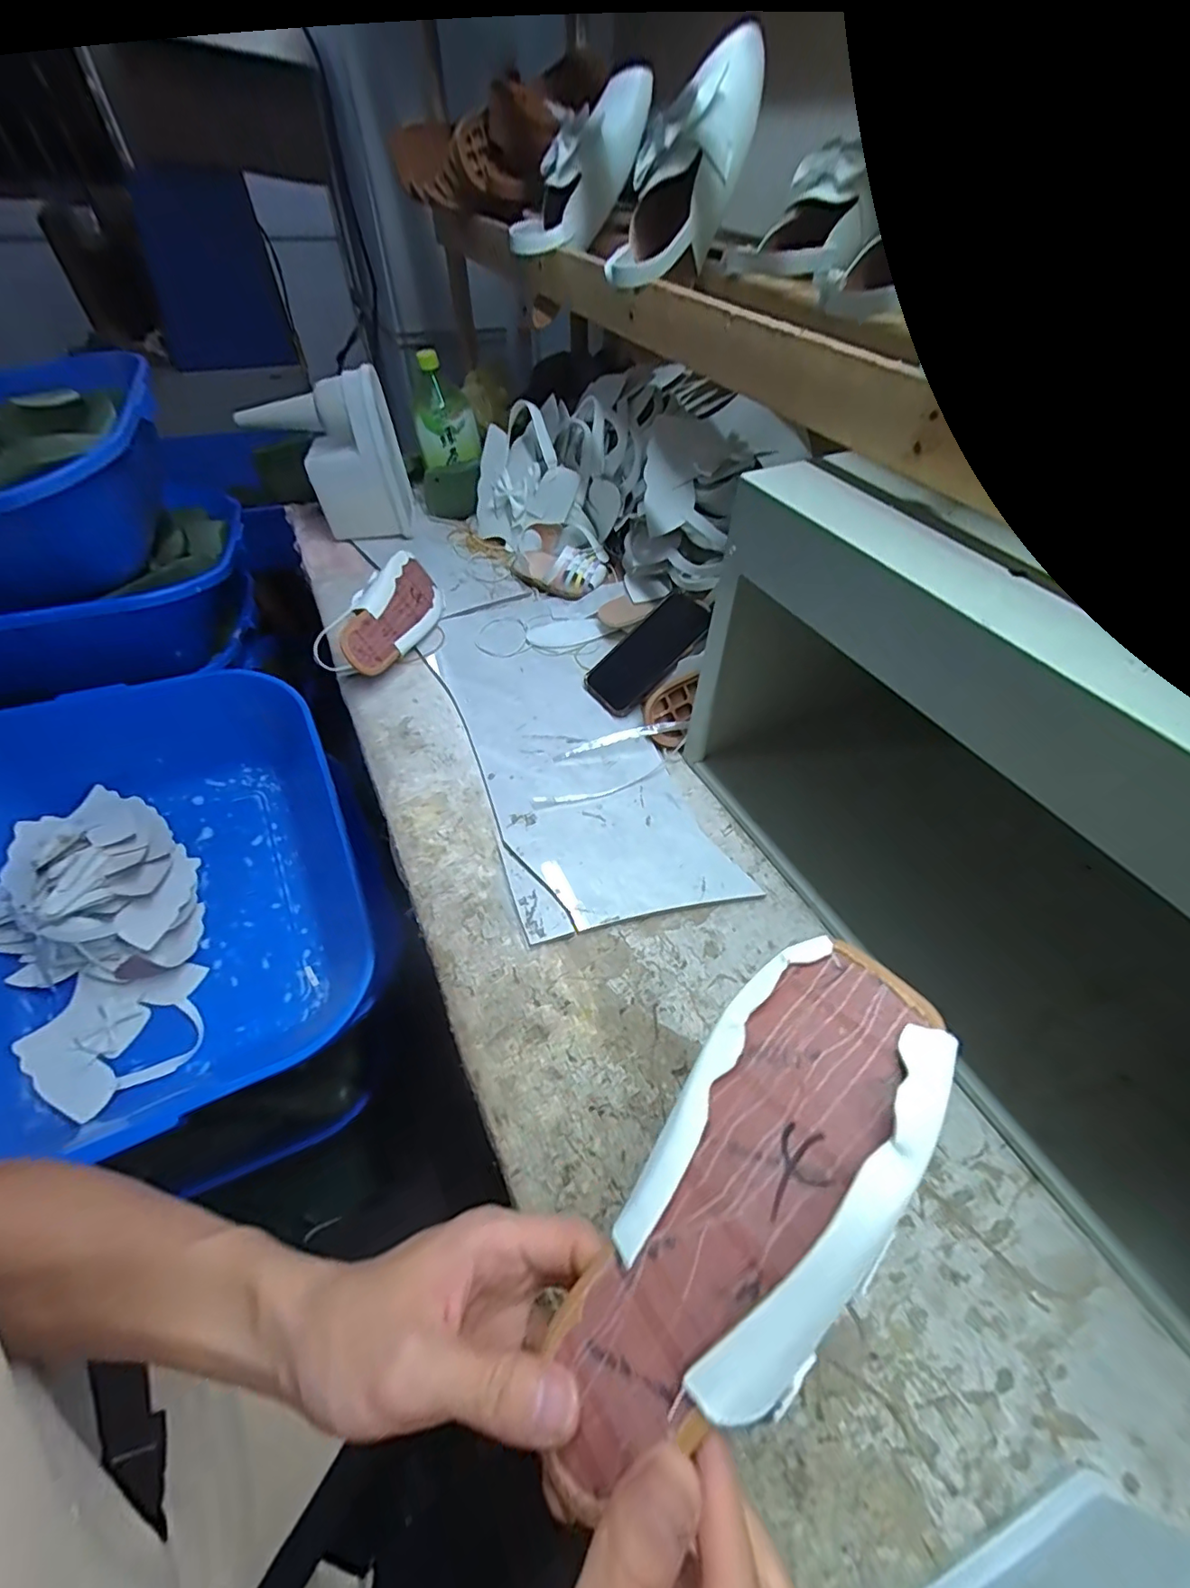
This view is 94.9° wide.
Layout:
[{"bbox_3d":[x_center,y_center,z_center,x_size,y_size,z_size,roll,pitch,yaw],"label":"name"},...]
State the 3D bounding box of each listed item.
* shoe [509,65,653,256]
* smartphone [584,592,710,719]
[{"bbox_3d":[-0.016,-0.589,0.521,0.169,0.071,0.057,-42,53,20],"label":"shoe"},{"bbox_3d":[0.057,-0.157,0.609,0.149,0.007,0.074,-44,66,10],"label":"smartphone"}]

